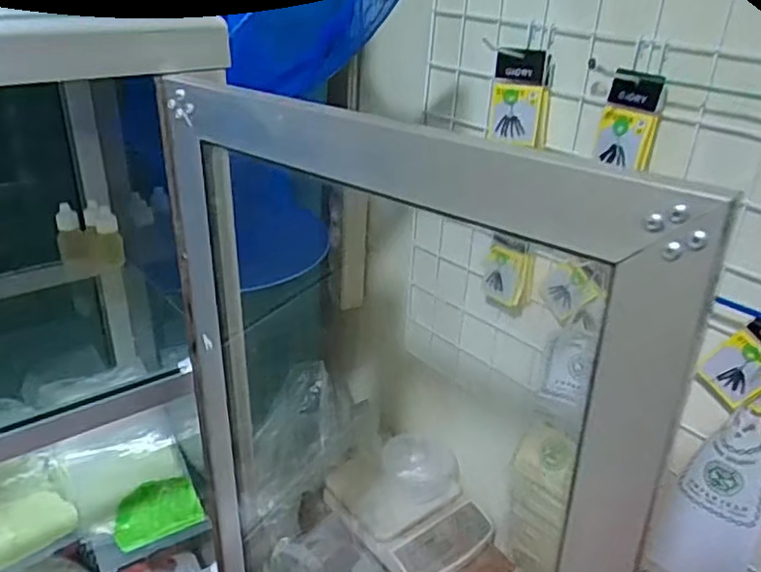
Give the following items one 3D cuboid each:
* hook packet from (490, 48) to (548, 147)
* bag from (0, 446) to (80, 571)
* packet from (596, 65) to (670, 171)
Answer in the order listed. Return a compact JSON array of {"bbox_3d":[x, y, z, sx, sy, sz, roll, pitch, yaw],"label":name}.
[{"bbox_3d":[0.145,-0.194,0.678,0.058,0.092,0.016,12,29,16],"label":"hook packet"},{"bbox_3d":[-0.336,0.205,0.600,0.104,0.030,0.104,-19,35,-36],"label":"bag"},{"bbox_3d":[0.231,-0.154,0.611,0.019,0.083,0.052,-7,26,-42],"label":"packet"}]

